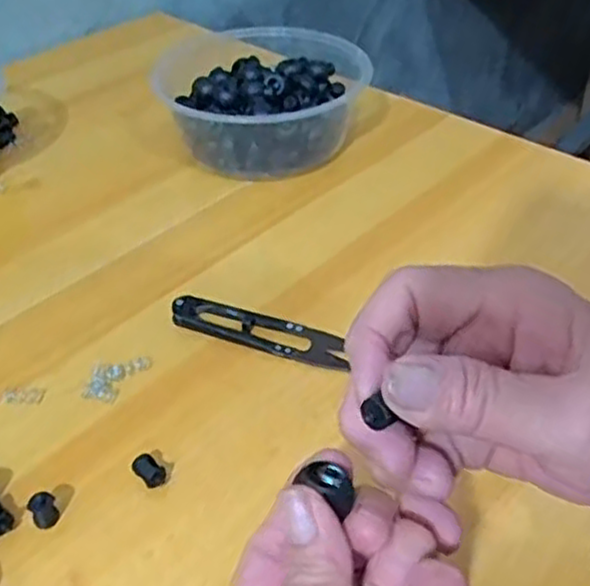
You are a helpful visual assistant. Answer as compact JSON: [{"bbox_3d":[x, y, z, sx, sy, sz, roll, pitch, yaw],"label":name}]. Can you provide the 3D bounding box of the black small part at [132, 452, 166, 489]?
[{"bbox_3d":[-0.060,0.073,0.305,0.009,0.009,0.016,-32,48,-32],"label":"black small part"}]

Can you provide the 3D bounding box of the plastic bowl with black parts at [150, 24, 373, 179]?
[{"bbox_3d":[-0.022,-0.127,0.503,0.138,0.058,0.138,-1,39,0],"label":"plastic bowl with black parts"}]

